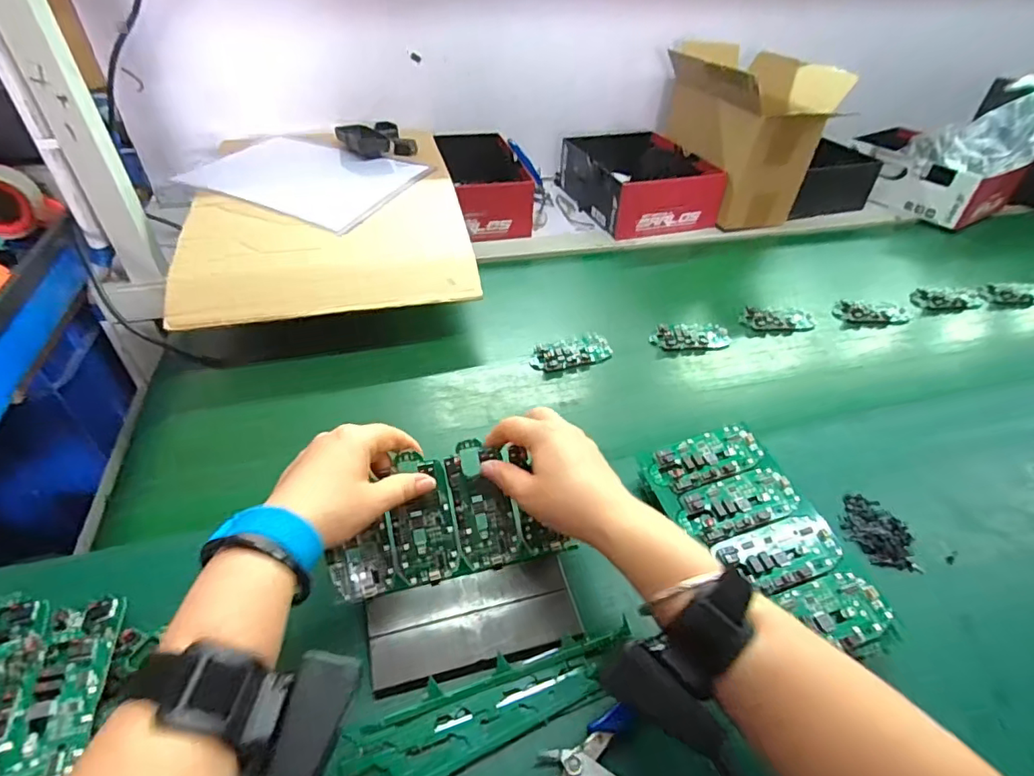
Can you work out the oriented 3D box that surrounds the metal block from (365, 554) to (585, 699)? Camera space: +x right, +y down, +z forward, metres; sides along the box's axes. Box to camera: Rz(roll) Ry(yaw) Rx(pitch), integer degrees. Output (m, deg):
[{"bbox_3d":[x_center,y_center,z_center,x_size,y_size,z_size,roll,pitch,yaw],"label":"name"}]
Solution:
[{"bbox_3d":[-0.031,0.167,0.384,0.147,0.008,0.067,-11,44,-15],"label":"metal block"}]

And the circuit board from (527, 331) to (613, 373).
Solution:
[{"bbox_3d":[0.062,-0.043,0.624,0.094,0.012,0.049,-15,45,-18],"label":"circuit board"}]

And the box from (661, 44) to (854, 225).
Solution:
[{"bbox_3d":[0.377,-0.422,0.889,0.160,0.207,0.246,-15,45,-18],"label":"box"}]

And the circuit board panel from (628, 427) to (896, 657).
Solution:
[{"bbox_3d":[0.185,0.109,0.413,0.101,0.017,0.189,-10,44,-14],"label":"circuit board panel"}]

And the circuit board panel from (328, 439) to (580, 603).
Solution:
[{"bbox_3d":[-0.054,0.096,0.403,0.170,0.013,0.097,-10,85,-15],"label":"circuit board panel"}]

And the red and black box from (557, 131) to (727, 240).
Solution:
[{"bbox_3d":[0.200,-0.355,0.898,0.185,0.089,0.255,-15,45,-18],"label":"red and black box"}]

